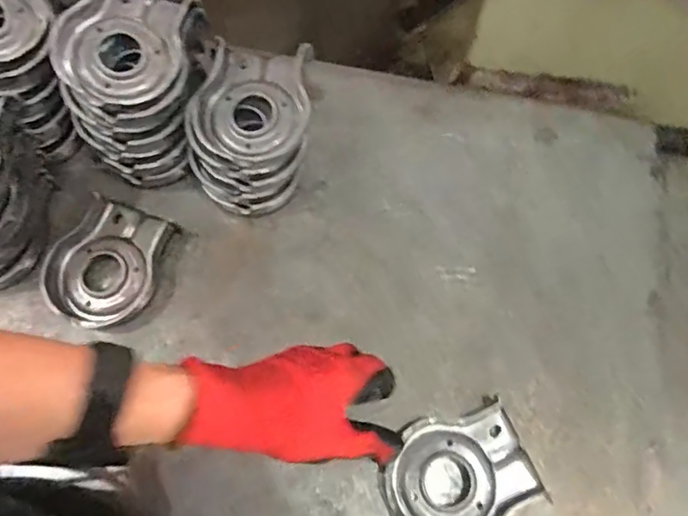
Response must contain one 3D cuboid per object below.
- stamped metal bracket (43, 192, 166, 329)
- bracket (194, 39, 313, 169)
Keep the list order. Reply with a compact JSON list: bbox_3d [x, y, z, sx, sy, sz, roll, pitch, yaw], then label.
[{"bbox_3d":[-0.232,0.005,0.518,0.097,0.027,0.122,27,70,10],"label":"stamped metal bracket"},{"bbox_3d":[-0.084,-0.144,0.502,0.101,0.033,0.119,7,68,2],"label":"bracket"}]

